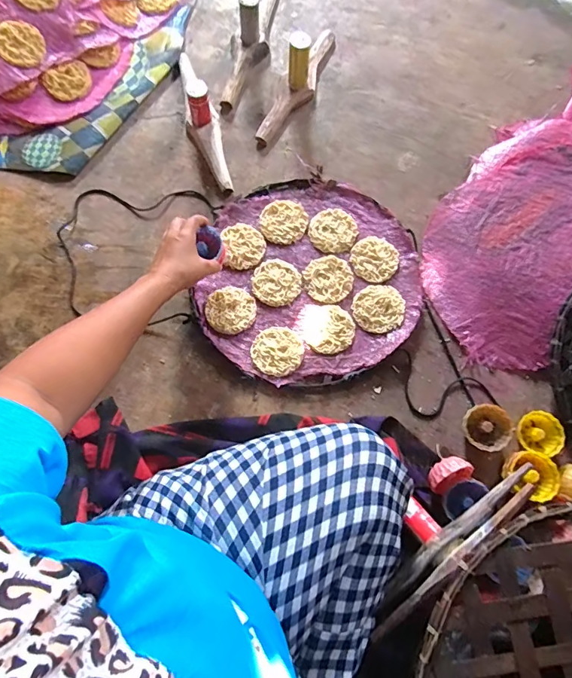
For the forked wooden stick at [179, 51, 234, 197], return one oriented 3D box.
[{"bbox_3d":[-0.147,-0.394,0.715,0.052,0.074,0.295,-14,77,-5],"label":"forked wooden stick"}]

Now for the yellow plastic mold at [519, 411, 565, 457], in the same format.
[{"bbox_3d":[0.366,0.134,0.599,0.057,0.020,0.058,18,83,28],"label":"yellow plastic mold"}]

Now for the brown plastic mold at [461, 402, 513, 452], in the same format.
[{"bbox_3d":[0.287,0.125,0.600,0.063,0.032,0.063,-1,87,13],"label":"brown plastic mold"}]

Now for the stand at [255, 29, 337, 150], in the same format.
[{"bbox_3d":[0.025,-0.470,0.724,0.062,0.098,0.282,25,77,4],"label":"stand"}]

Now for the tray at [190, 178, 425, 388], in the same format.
[{"bbox_3d":[0.041,-0.095,0.665,0.332,0.018,0.337,0,76,-2],"label":"tray"}]

